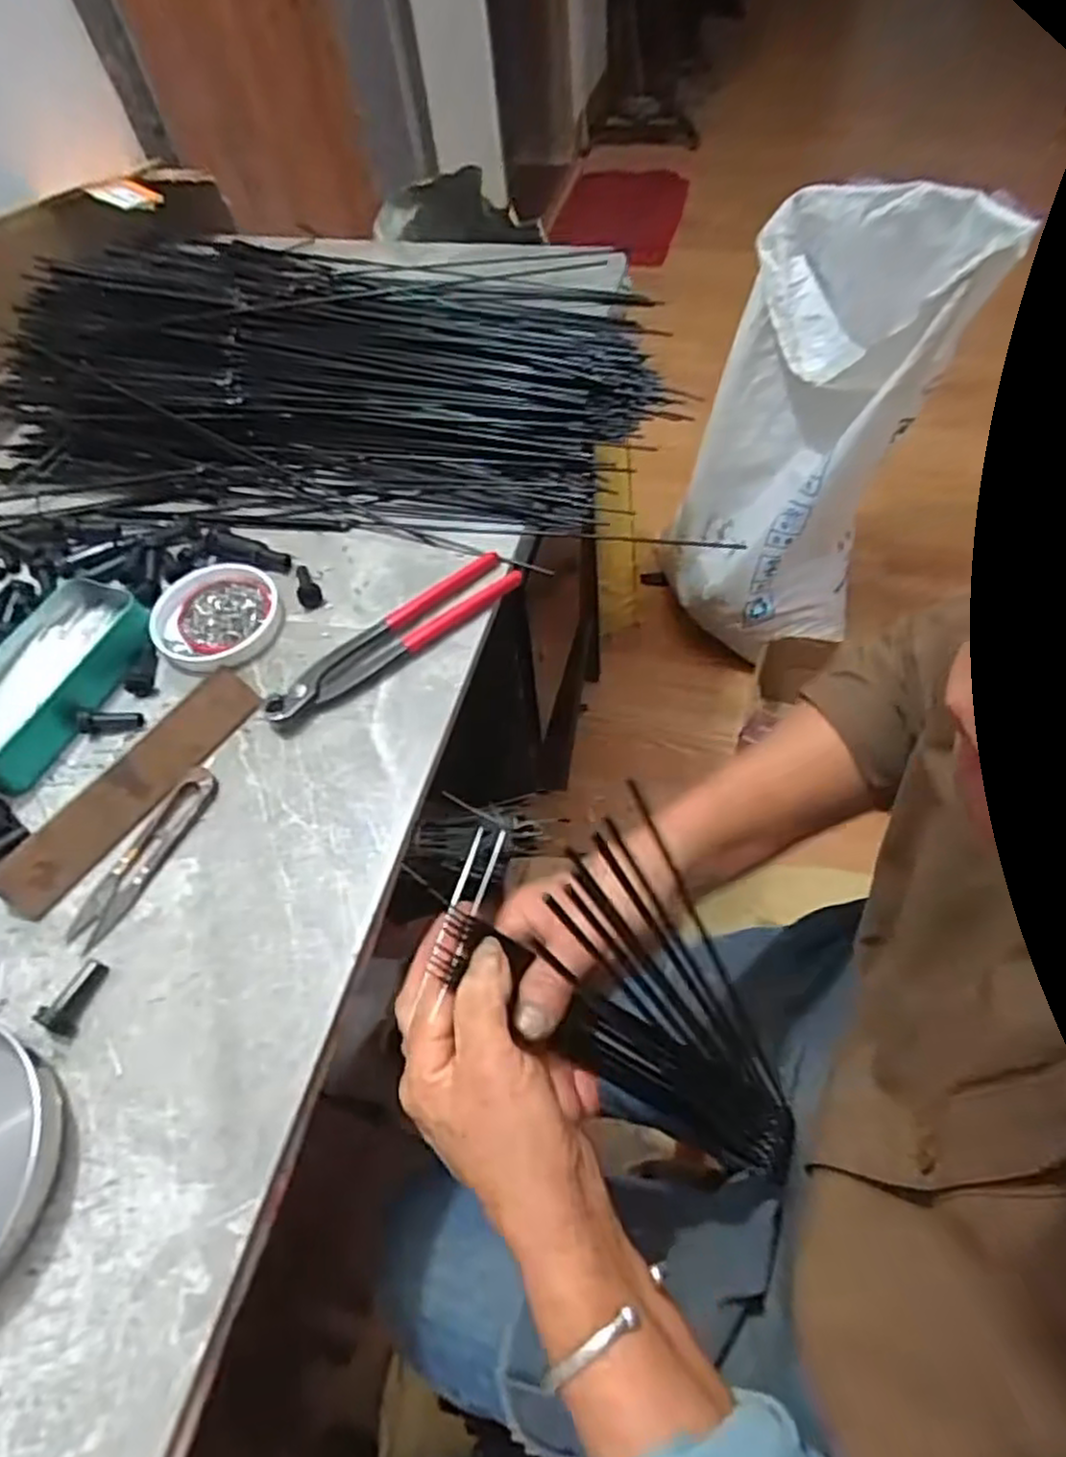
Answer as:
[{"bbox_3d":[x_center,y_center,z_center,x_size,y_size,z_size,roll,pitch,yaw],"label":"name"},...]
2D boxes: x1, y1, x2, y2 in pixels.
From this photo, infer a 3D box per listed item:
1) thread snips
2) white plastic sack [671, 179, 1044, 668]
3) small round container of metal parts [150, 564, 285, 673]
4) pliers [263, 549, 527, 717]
[{"bbox_3d":[-0.227,0.072,0.436,0.026,0.011,0.113,18,61,17],"label":"thread snips"},{"bbox_3d":[0.424,-0.444,1.156,0.312,0.679,0.281,26,36,20],"label":"white plastic sack"},{"bbox_3d":[-0.225,-0.082,0.533,0.088,0.012,0.089,-2,56,3],"label":"small round container of metal parts"},{"bbox_3d":[-0.092,-0.062,0.505,0.191,0.015,0.037,-37,61,-17],"label":"pliers"}]

